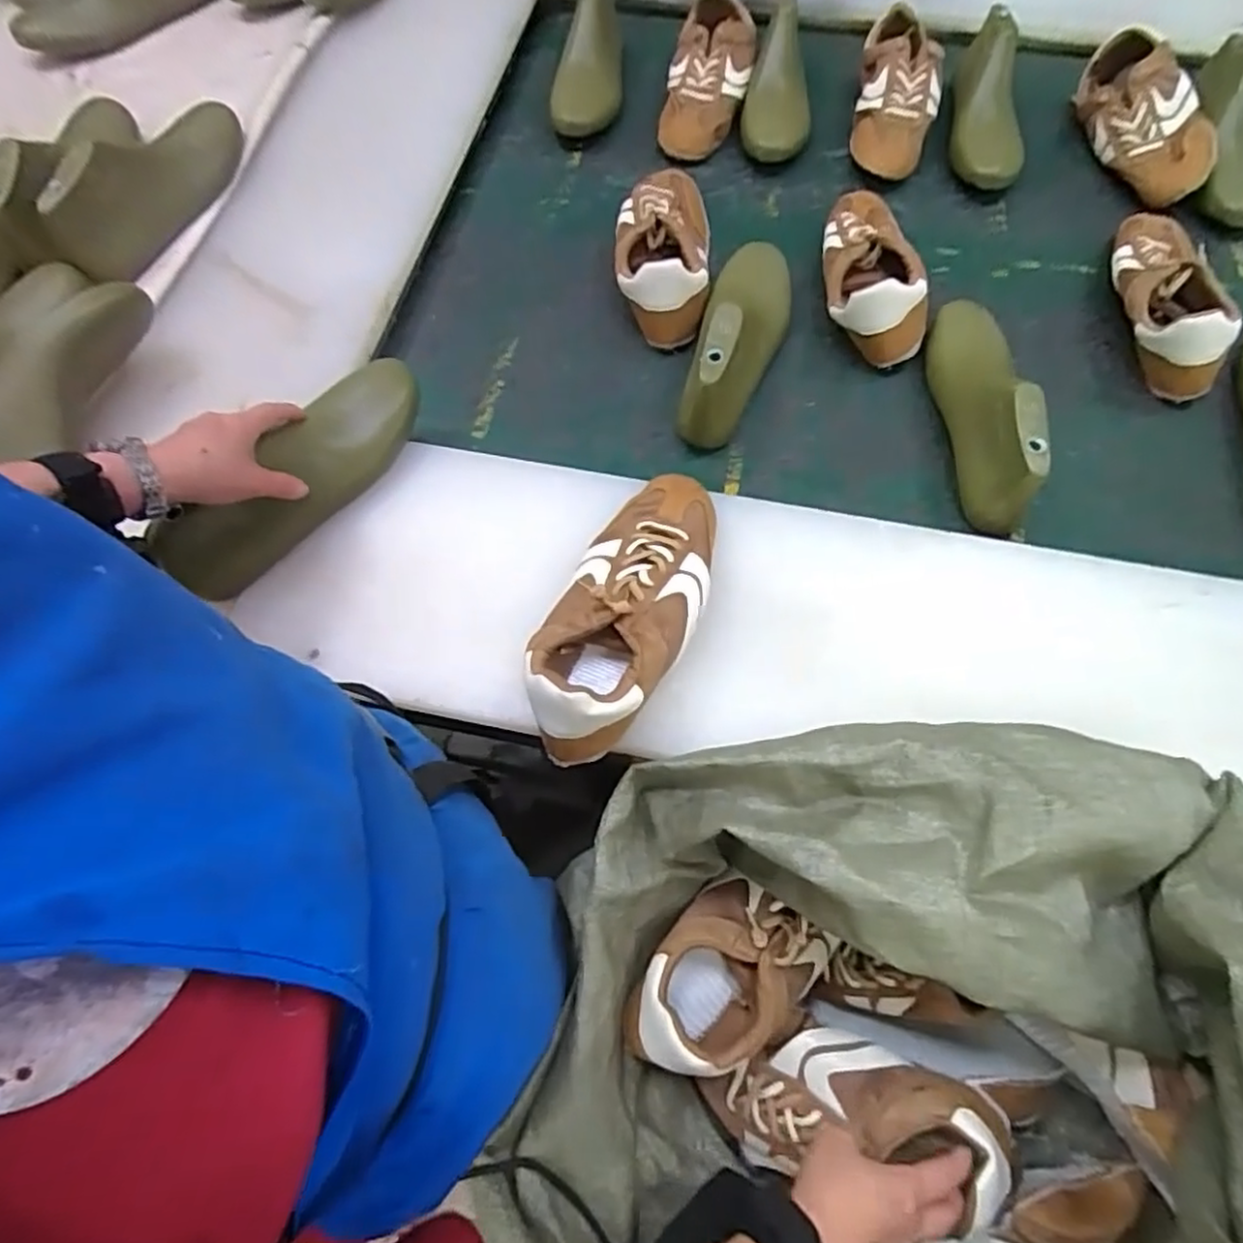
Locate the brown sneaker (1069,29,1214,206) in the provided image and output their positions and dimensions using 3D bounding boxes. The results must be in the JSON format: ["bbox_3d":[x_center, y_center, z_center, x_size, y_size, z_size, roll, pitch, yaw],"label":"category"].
[{"bbox_3d":[0.660,-0.625,0.860,0.103,0.070,0.253,-9,66,-2],"label":"brown sneaker"}]

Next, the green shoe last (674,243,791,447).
[{"bbox_3d":[0.122,-0.297,0.700,0.080,0.098,0.233,14,67,8],"label":"green shoe last"}]

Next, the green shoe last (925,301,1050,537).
[{"bbox_3d":[0.350,-0.203,0.653,0.070,0.084,0.237,-3,66,1],"label":"green shoe last"}]

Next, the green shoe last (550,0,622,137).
[{"bbox_3d":[-0.039,-0.736,0.904,0.083,0.063,0.245,4,66,4],"label":"green shoe last"}]

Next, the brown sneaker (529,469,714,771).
[{"bbox_3d":[0.008,-0.015,0.538,0.107,0.096,0.258,26,69,13],"label":"brown sneaker"}]

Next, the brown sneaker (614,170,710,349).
[{"bbox_3d":[0.045,-0.412,0.758,0.104,0.073,0.226,4,66,4],"label":"brown sneaker"}]

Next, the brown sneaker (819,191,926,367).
[{"bbox_3d":[0.275,-0.401,0.758,0.104,0.072,0.258,2,66,3],"label":"brown sneaker"}]

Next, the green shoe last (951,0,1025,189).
[{"bbox_3d":[0.468,-0.661,0.866,0.089,0.085,0.256,14,67,8],"label":"green shoe last"}]

